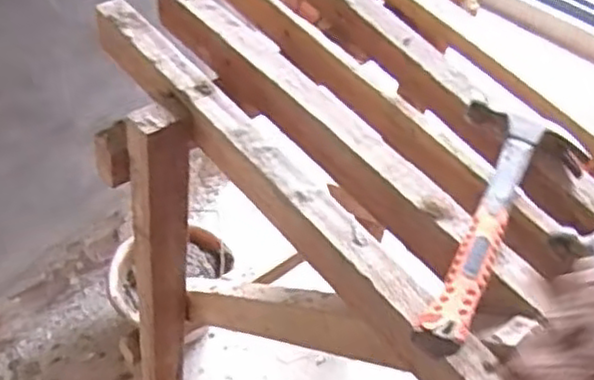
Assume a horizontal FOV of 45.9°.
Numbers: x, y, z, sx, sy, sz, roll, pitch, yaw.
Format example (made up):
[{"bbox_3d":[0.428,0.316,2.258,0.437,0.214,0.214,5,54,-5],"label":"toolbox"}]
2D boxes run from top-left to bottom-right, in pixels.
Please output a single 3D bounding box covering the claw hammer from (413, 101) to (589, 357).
[{"bbox_3d":[0.181,0.027,0.640,0.130,0.056,0.308,22,52,12],"label":"claw hammer"}]

